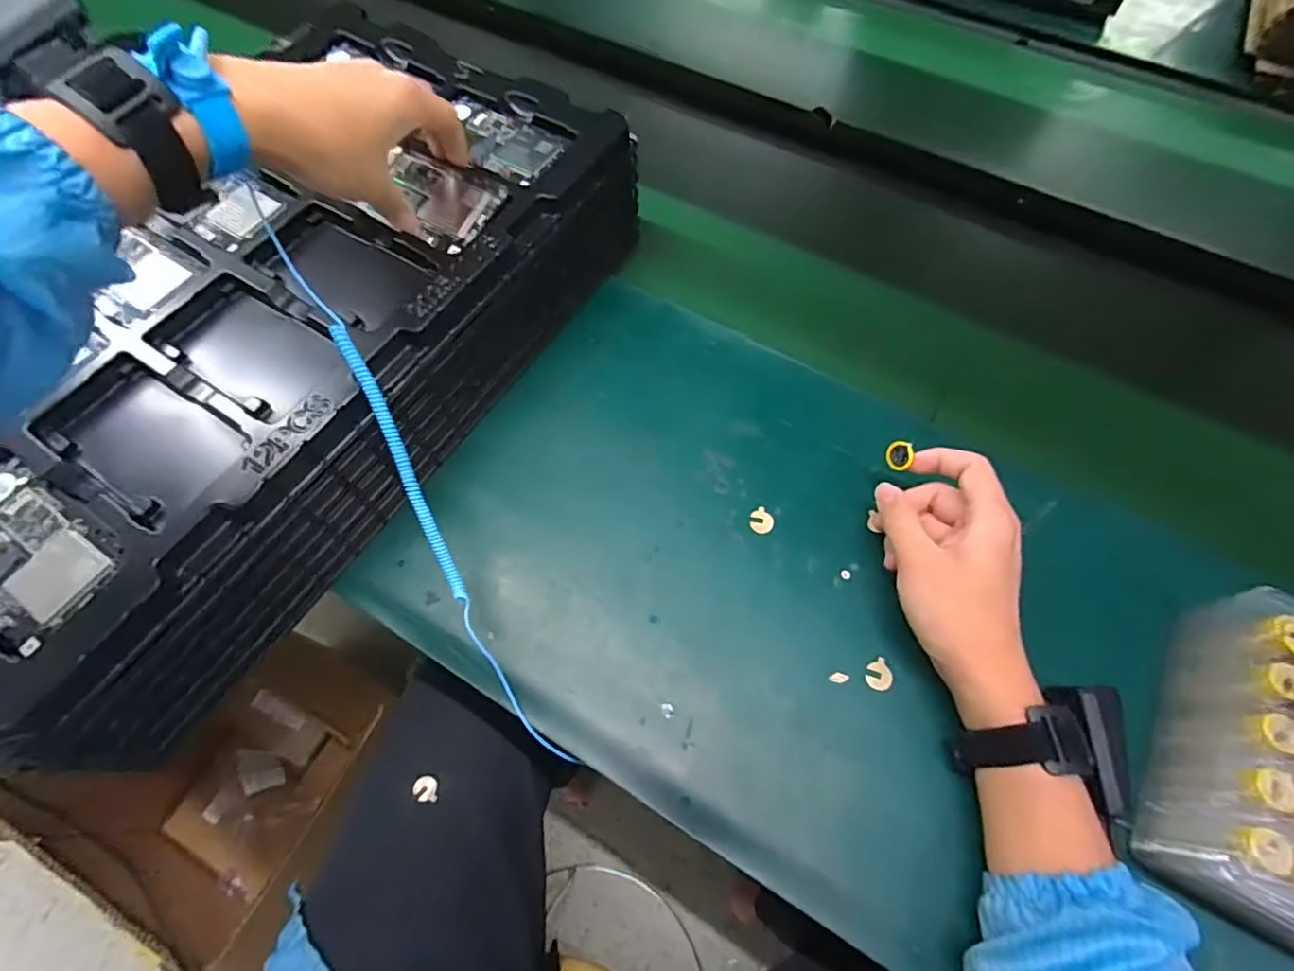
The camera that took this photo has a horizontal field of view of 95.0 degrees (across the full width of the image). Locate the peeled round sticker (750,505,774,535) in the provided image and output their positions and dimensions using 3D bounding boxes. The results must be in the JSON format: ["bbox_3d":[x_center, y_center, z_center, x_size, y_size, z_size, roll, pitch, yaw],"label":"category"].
[{"bbox_3d":[0.086,0.027,0.445,0.019,0.004,0.019,1,65,-1],"label":"peeled round sticker"}]

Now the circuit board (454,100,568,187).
[{"bbox_3d":[-0.120,-0.279,0.479,0.109,0.007,0.060,30,66,13],"label":"circuit board"}]

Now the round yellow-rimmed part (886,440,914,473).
[{"bbox_3d":[0.177,-0.021,0.417,0.004,0.019,0.021,-10,100,-35],"label":"round yellow-rimmed part"}]

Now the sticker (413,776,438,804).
[{"bbox_3d":[-0.181,0.249,0.486,0.021,0.004,0.019,17,59,-12],"label":"sticker"}]

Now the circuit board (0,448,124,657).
[{"bbox_3d":[-0.354,0.037,0.332,0.121,0.008,0.067,31,66,14],"label":"circuit board"}]

